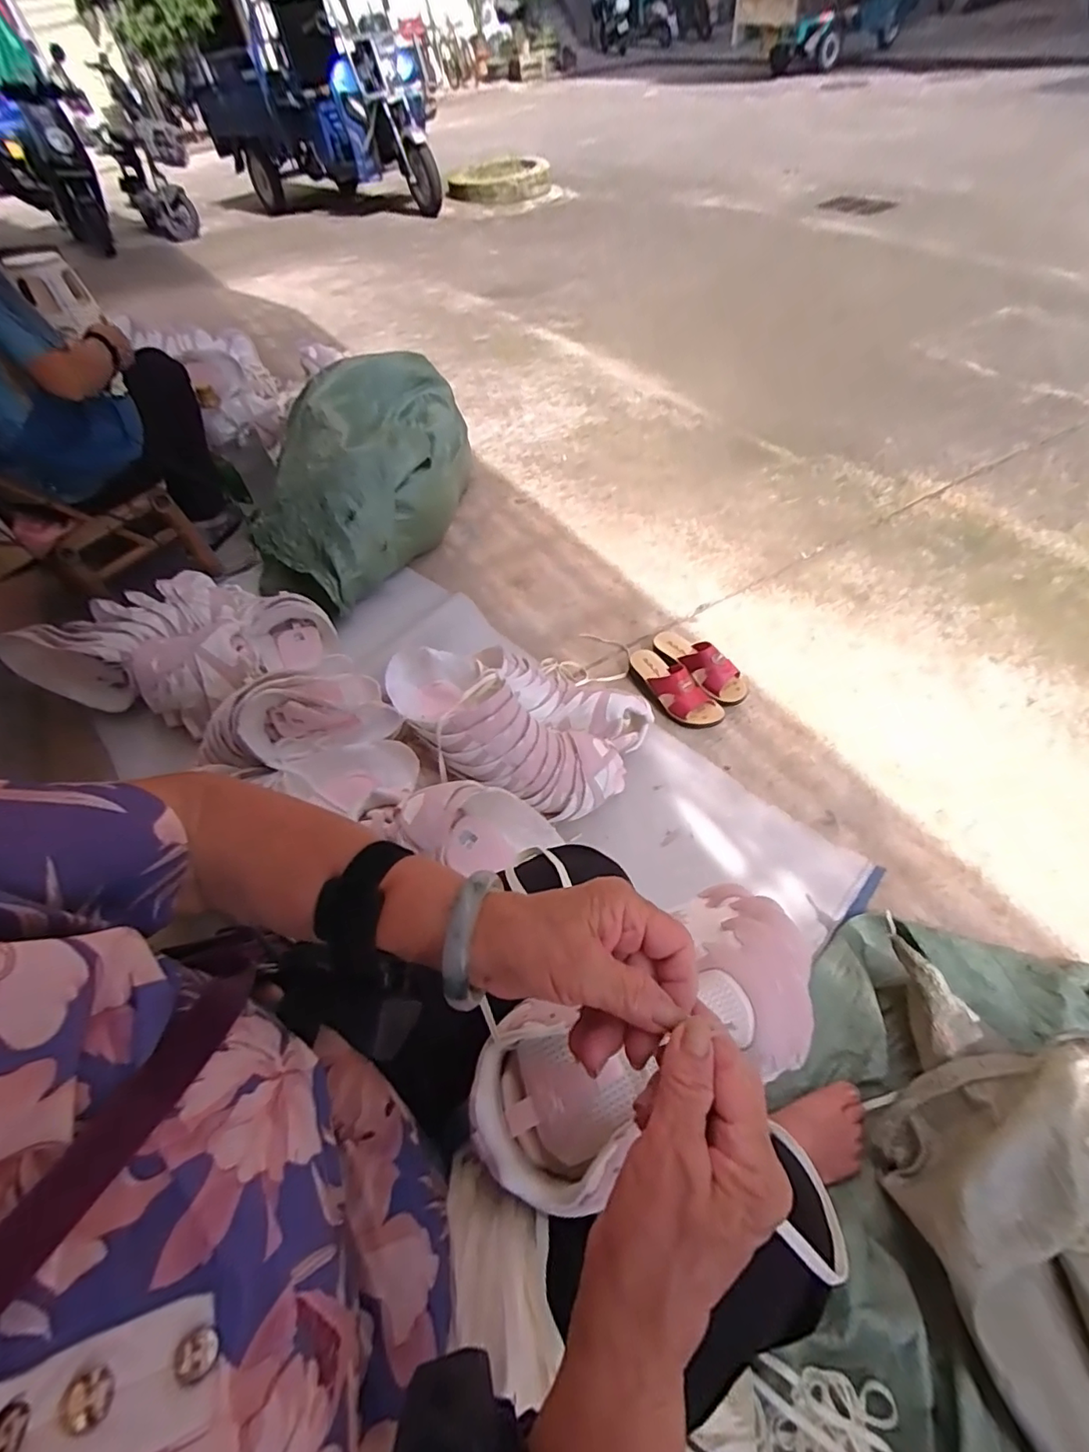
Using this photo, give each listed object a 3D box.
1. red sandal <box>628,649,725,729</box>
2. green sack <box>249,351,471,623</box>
[{"bbox_3d":[0.257,-0.085,1.108,0.089,0.082,0.232,-34,58,-21],"label":"red sandal"},{"bbox_3d":[-0.449,-0.647,1.421,0.431,0.322,0.717,22,59,20],"label":"green sack"}]

